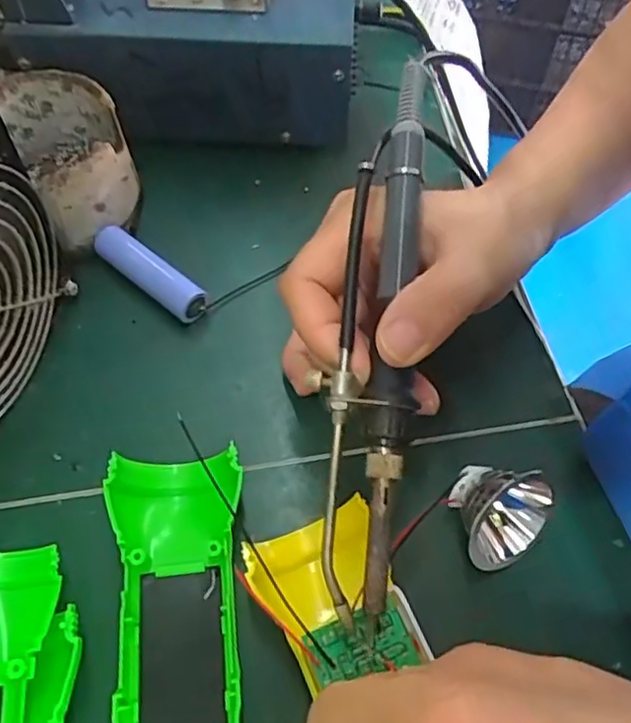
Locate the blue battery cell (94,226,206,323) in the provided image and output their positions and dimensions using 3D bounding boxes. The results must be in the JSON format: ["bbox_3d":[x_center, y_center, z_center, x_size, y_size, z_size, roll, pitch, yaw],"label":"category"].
[{"bbox_3d":[-0.082,-0.044,0.322,0.065,0.015,0.018,36,65,18],"label":"blue battery cell"}]

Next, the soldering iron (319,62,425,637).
[{"bbox_3d":[0.022,-0.010,0.233,0.025,0.022,0.204,6,78,1],"label":"soldering iron"}]

